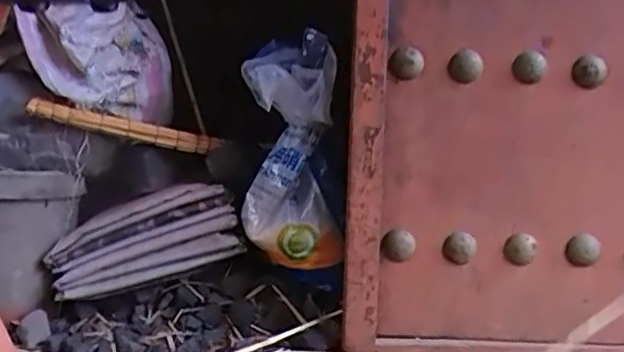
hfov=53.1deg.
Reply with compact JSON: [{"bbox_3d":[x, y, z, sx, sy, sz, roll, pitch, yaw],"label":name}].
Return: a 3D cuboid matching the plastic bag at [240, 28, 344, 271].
[{"bbox_3d":[-0.039,-0.054,1.328,0.209,0.471,0.149,2,2,4],"label":"plastic bag"}]

